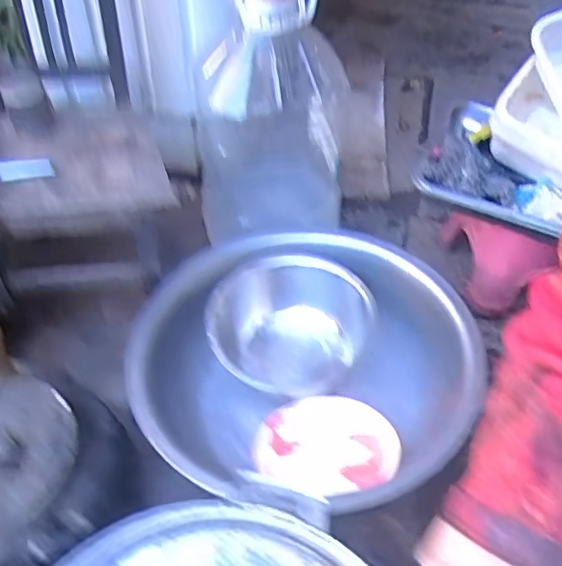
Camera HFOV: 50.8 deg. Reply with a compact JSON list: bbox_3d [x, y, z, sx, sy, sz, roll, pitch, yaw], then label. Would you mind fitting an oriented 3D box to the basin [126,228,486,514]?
[{"bbox_3d":[0.020,0.129,0.957,0.485,0.202,0.424,-10,49,-12],"label":"basin"}]

